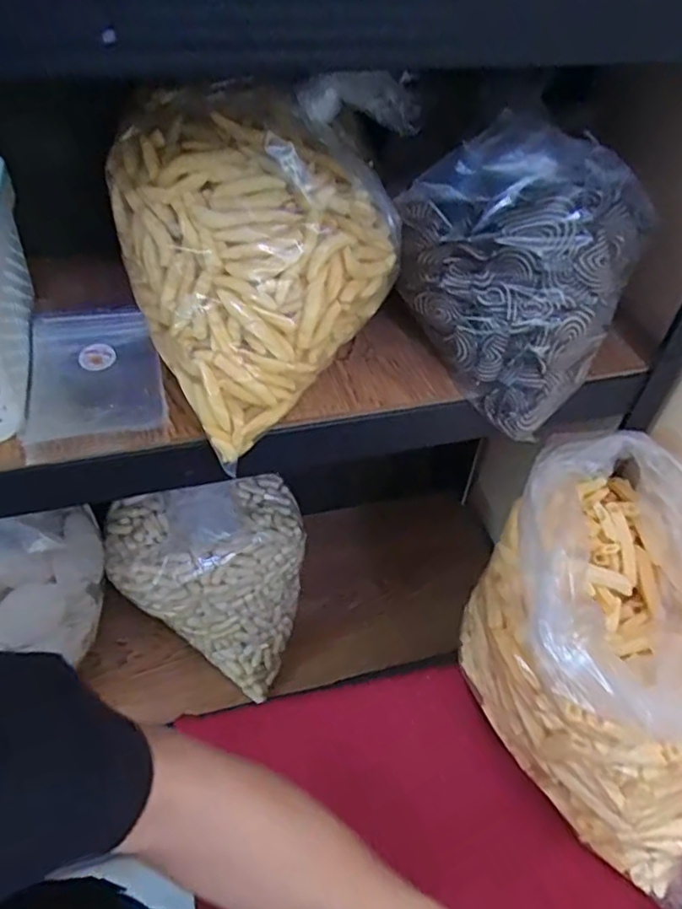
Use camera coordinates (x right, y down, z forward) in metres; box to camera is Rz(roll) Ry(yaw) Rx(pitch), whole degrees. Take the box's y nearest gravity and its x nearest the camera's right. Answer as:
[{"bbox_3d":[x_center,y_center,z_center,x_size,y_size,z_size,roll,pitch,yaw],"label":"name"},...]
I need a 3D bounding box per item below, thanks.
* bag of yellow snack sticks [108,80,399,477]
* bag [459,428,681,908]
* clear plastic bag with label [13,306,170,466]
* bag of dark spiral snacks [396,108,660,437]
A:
[{"bbox_3d":[-0.049,-0.150,0.477,0.206,0.162,0.168,-26,53,-24],"label":"bag of yellow snack sticks"},{"bbox_3d":[0.234,0.161,0.567,0.194,0.229,0.353,4,47,1],"label":"bag"},{"bbox_3d":[-0.202,-0.063,0.505,0.103,0.023,0.165,-11,49,-13],"label":"clear plastic bag with label"},{"bbox_3d":[0.149,-0.152,0.515,0.153,0.182,0.158,-32,56,-28],"label":"bag of dark spiral snacks"}]

